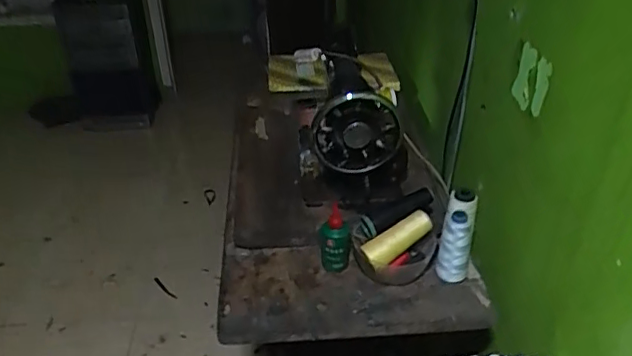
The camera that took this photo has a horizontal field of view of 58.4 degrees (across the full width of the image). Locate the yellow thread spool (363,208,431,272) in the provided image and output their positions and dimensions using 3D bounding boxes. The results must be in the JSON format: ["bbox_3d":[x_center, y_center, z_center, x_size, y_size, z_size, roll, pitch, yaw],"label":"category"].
[{"bbox_3d":[0.120,0.089,0.833,0.116,0.036,0.038,-32,43,-16],"label":"yellow thread spool"}]

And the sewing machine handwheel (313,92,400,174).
[{"bbox_3d":[0.062,-0.073,0.869,0.132,0.122,0.038,-2,34,-3],"label":"sewing machine handwheel"}]

